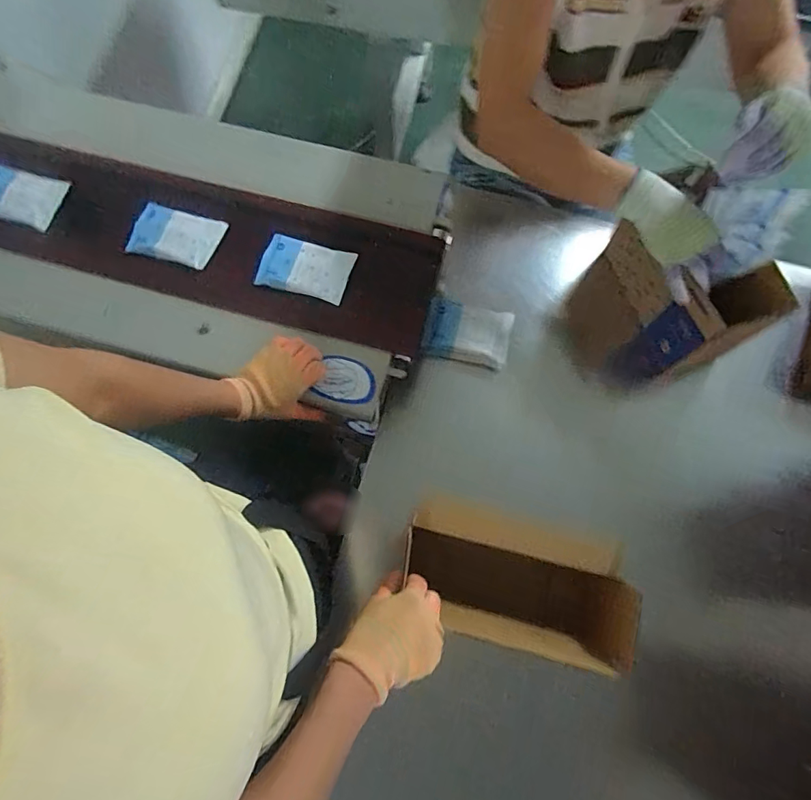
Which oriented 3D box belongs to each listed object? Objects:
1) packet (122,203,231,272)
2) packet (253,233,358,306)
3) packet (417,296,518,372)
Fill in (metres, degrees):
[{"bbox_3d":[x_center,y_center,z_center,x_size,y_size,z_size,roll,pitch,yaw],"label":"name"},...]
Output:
[{"bbox_3d":[-0.347,-0.246,0.731,0.128,0.025,0.083,14,75,3],"label":"packet"},{"bbox_3d":[-0.147,-0.195,0.711,0.130,0.008,0.085,16,75,3],"label":"packet"},{"bbox_3d":[0.097,-0.106,0.763,0.134,0.034,0.096,10,75,2],"label":"packet"}]

